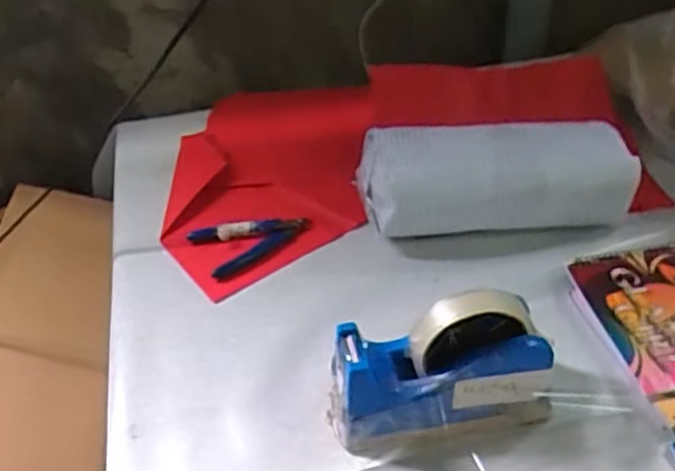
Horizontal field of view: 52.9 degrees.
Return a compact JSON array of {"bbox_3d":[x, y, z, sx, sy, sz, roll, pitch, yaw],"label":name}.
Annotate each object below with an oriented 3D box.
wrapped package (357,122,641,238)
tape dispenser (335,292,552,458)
[{"bbox_3d":[0.154,-0.061,0.681,0.255,0.078,0.089,-6,41,1],"label":"wrapped package"},{"bbox_3d":[0.073,0.095,0.495,0.160,0.105,0.059,-10,41,-3],"label":"tape dispenser"}]

